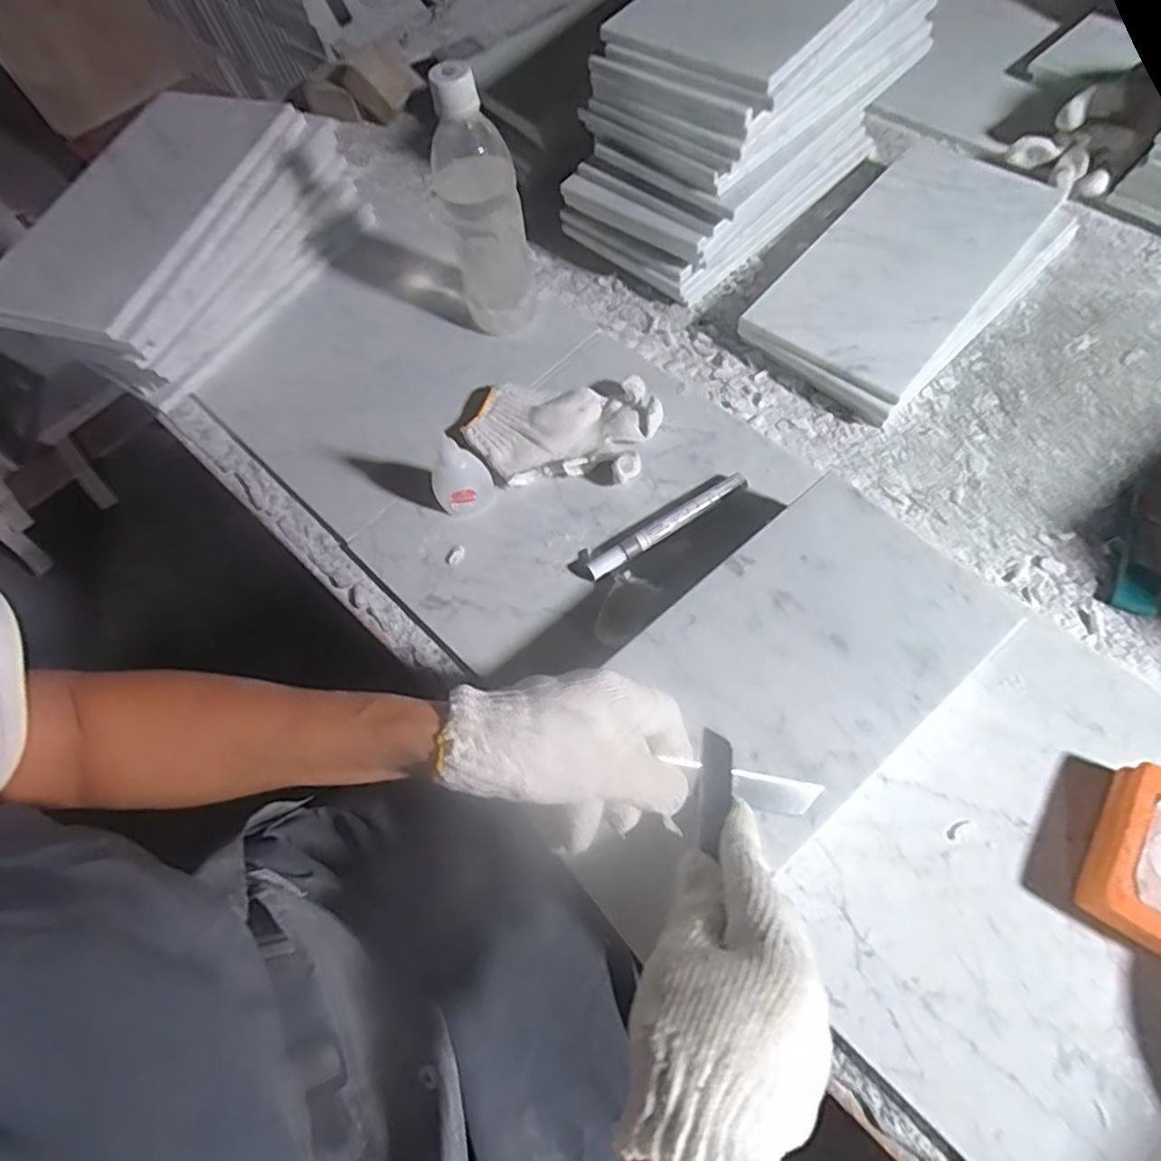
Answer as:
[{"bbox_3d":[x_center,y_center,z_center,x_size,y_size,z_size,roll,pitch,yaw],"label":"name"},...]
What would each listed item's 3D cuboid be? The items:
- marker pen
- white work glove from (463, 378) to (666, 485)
[{"bbox_3d":[0.068,-0.043,0.508,0.142,0.018,0.016,-31,64,-12],"label":"marker pen"},{"bbox_3d":[-0.016,-0.126,0.549,0.156,0.030,0.094,7,62,7],"label":"white work glove"}]

